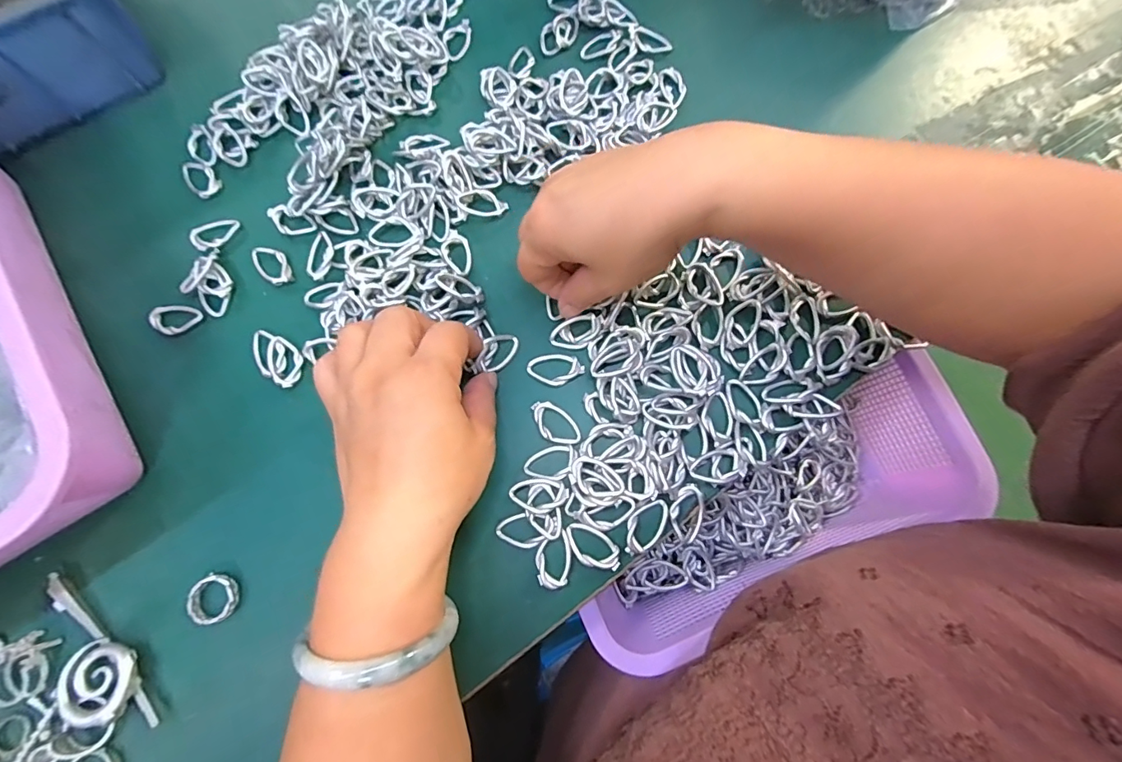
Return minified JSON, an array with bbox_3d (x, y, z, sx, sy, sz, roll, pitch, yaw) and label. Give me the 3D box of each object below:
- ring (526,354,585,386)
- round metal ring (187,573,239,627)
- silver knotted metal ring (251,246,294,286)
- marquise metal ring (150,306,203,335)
[{"bbox_3d":[-0.003,-0.007,0.285,0.035,0.004,0.019,5,76,2],"label":"ring"},{"bbox_3d":[-0.188,0.118,0.255,0.024,0.008,0.025,0,76,1],"label":"round metal ring"},{"bbox_3d":[-0.188,-0.076,0.305,0.019,0.004,0.033,-34,78,-7],"label":"silver knotted metal ring"},{"bbox_3d":[-0.242,-0.039,0.296,0.031,0.004,0.019,-2,76,1],"label":"marquise metal ring"}]

